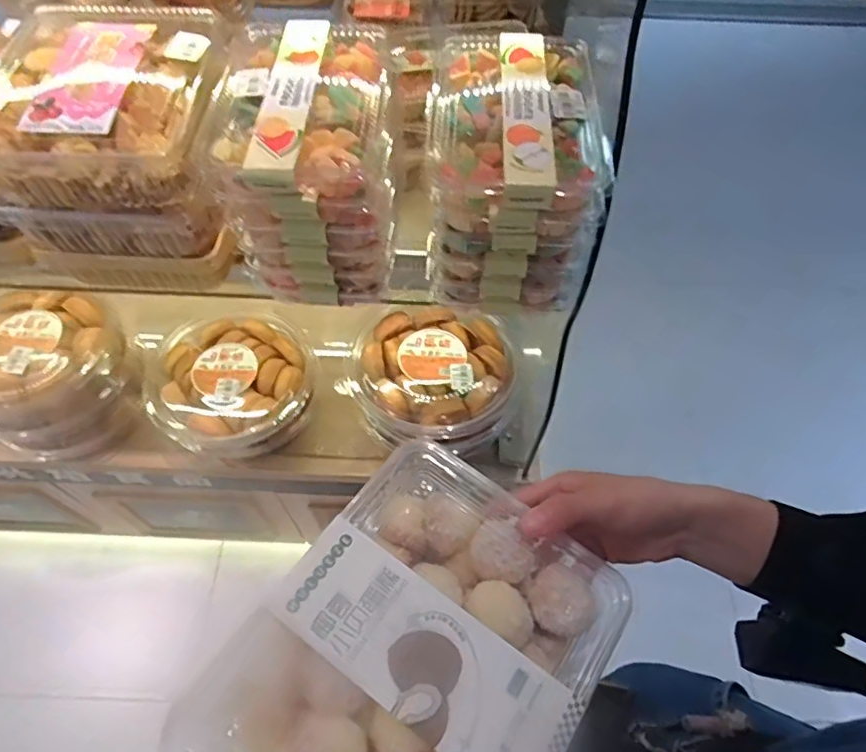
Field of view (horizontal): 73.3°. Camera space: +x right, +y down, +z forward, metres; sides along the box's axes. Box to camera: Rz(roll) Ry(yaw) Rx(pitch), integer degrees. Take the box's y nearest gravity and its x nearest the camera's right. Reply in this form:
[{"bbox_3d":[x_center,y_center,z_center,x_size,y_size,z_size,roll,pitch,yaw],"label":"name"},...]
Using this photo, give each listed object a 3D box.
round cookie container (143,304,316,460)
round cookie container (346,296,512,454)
[{"bbox_3d":[-0.317,0.022,0.914,0.182,0.123,0.209,30,62,18],"label":"round cookie container"},{"bbox_3d":[0.001,0.003,0.859,0.231,0.109,0.222,0,57,0],"label":"round cookie container"}]

